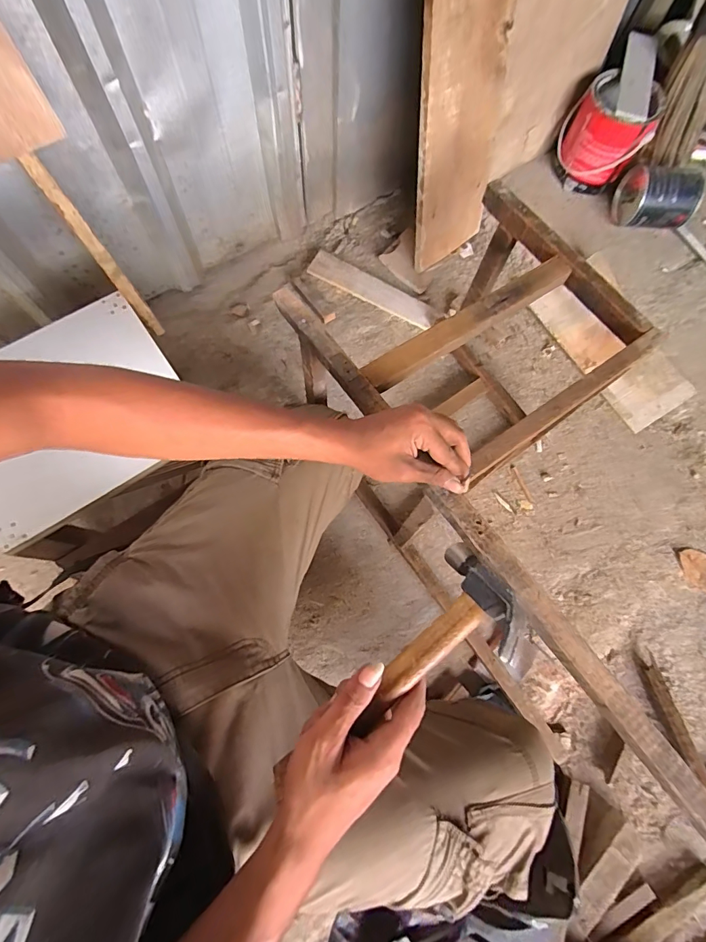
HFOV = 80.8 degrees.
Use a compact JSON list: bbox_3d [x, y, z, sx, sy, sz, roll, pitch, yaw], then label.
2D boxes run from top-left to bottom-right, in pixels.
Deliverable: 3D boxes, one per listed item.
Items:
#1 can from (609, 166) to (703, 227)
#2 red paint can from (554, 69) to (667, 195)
[{"bbox_3d":[0.652,-0.586,0.893,0.137,0.102,0.116,4,73,-3],"label":"can"},{"bbox_3d":[0.536,-0.719,0.896,0.167,0.154,0.142,25,74,4],"label":"red paint can"}]

